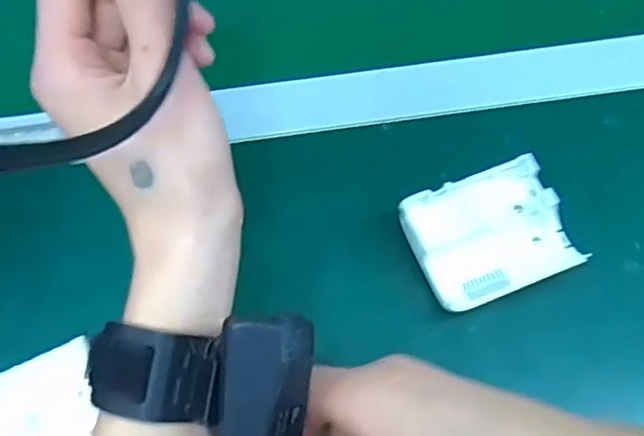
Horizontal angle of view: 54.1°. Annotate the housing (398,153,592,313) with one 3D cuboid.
[{"bbox_3d":[0.091,0.009,0.348,0.081,0.015,0.067,-18,75,-8],"label":"housing"}]

